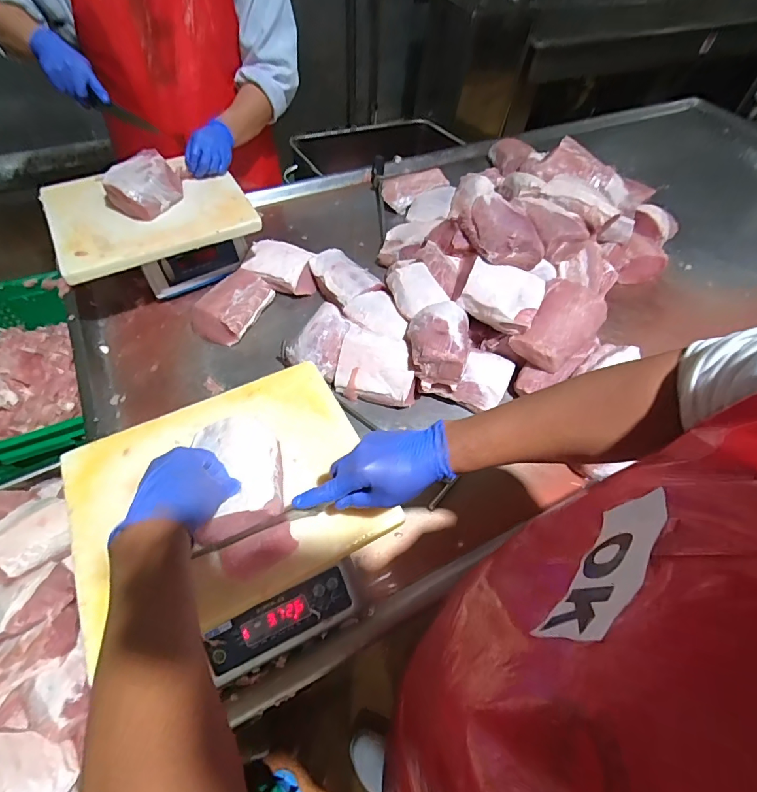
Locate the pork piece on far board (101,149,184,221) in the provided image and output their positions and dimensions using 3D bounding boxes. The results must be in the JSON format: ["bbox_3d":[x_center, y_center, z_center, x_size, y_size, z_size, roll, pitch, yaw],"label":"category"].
[{"bbox_3d":[-0.479,-0.426,0.858,0.120,0.074,0.119,23,56,13],"label":"pork piece on far board"}]

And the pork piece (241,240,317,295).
[{"bbox_3d":[-0.224,-0.293,1.001,0.173,0.077,0.113,20,56,12],"label":"pork piece"}]

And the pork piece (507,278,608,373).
[{"bbox_3d":[0.349,-0.137,0.826,0.125,0.097,0.163,35,60,21],"label":"pork piece"}]

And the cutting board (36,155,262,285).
[{"bbox_3d":[-0.468,-0.384,0.883,0.372,0.026,0.292,-24,63,-18],"label":"cutting board"}]

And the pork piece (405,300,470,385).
[{"bbox_3d":[0.116,-0.109,0.813,0.117,0.065,0.164,6,54,2],"label":"pork piece"}]

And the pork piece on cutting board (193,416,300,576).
[{"bbox_3d":[-0.166,0.110,0.524,0.097,0.047,0.188,-12,64,-11],"label":"pork piece on cutting board"}]

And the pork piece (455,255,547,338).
[{"bbox_3d":[0.246,-0.200,0.842,0.141,0.076,0.115,25,57,15],"label":"pork piece"}]

